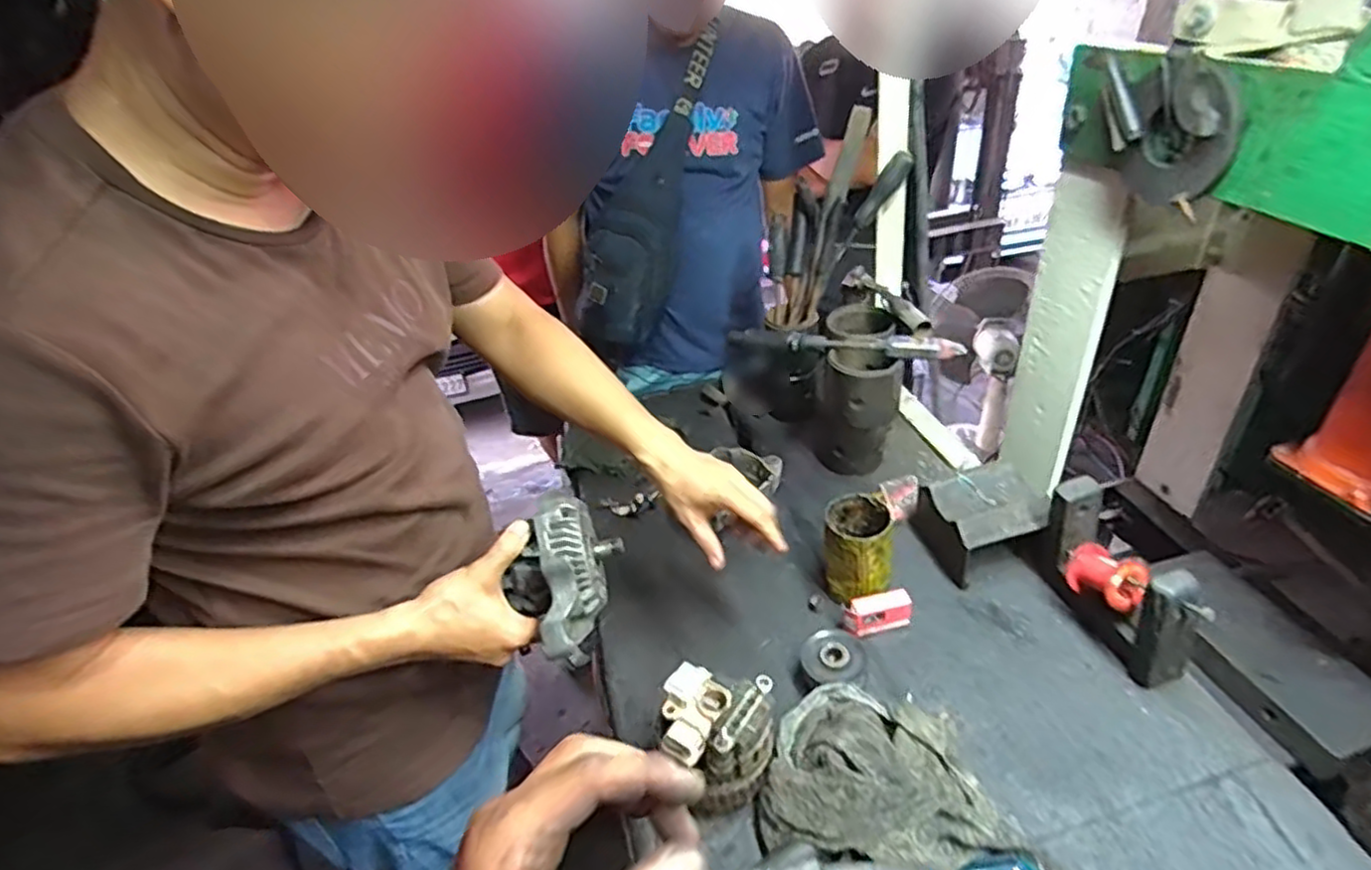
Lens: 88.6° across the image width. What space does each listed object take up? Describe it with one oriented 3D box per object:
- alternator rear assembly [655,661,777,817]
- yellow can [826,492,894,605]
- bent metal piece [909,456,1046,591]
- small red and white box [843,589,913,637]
[{"bbox_3d":[0.025,0.273,0.641,0.107,0.088,0.095,4,36,14],"label":"alternator rear assembly"},{"bbox_3d":[0.197,0.133,0.808,0.074,0.095,0.090,0,36,10],"label":"yellow can"},{"bbox_3d":[0.352,0.101,0.844,0.119,0.088,0.114,-9,35,-3],"label":"bent metal piece"},{"bbox_3d":[0.213,0.198,0.779,0.074,0.037,0.023,-12,36,-8],"label":"small red and white box"}]

